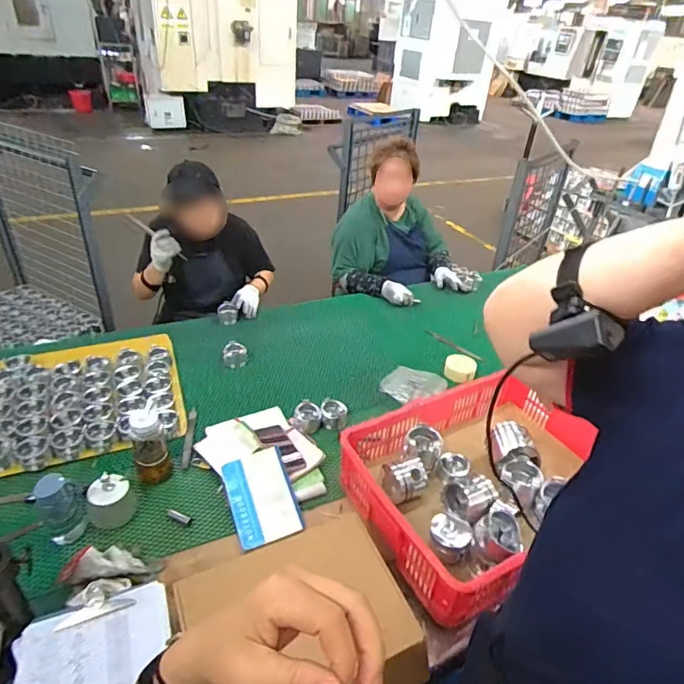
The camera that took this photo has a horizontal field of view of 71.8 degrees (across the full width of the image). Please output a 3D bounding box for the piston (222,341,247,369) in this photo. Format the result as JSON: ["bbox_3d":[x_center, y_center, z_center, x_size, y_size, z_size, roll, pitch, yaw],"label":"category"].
[{"bbox_3d":[-0.341,0.040,1.509,0.078,0.061,0.073,-7,36,-15],"label":"piston"}]

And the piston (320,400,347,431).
[{"bbox_3d":[-0.020,0.195,1.274,0.074,0.045,0.070,2,35,-3],"label":"piston"}]

